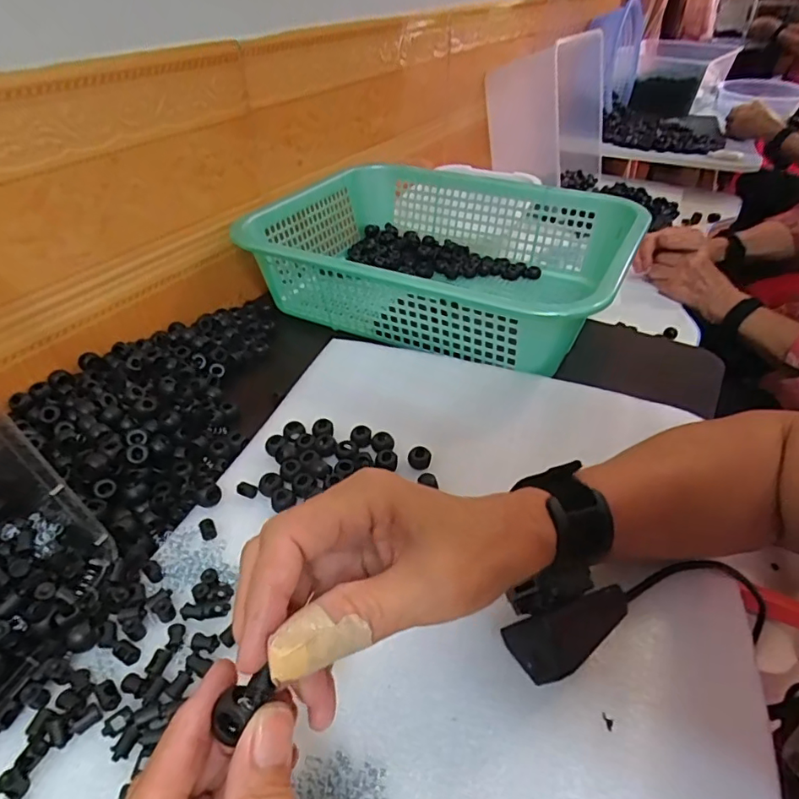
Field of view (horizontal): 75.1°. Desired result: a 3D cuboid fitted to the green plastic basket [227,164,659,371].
[{"bbox_3d":[0.047,-0.157,0.576,0.380,0.103,0.307,18,44,21],"label":"green plastic basket"}]

